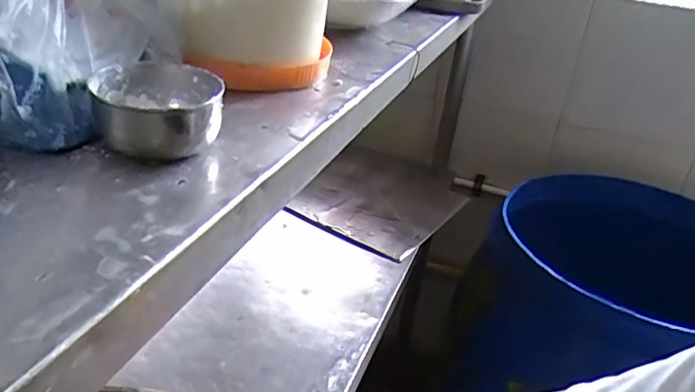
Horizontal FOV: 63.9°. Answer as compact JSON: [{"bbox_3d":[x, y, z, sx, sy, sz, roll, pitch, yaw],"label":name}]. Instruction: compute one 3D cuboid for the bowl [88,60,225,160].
[{"bbox_3d":[-0.109,-0.051,0.322,0.068,0.035,0.067,-7,32,-23],"label":"bowl"}]

